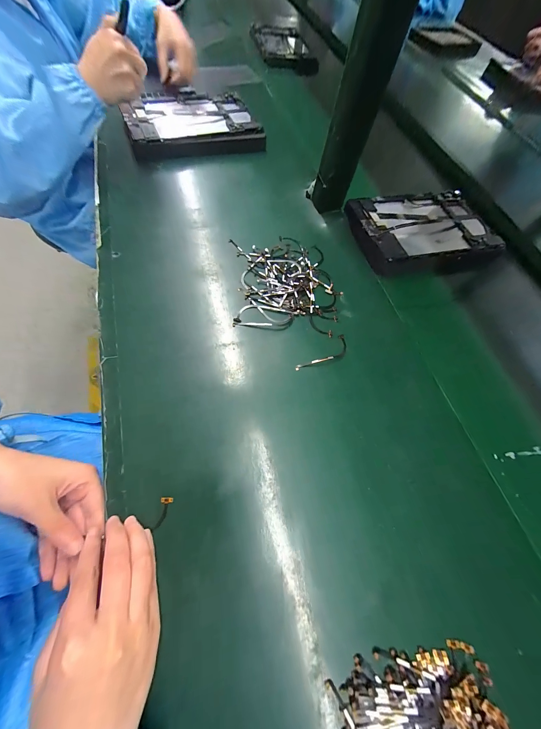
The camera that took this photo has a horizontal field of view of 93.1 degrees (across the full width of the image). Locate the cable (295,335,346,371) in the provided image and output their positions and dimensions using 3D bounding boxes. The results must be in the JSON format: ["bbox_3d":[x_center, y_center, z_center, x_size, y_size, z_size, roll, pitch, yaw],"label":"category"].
[{"bbox_3d":[0.070,-0.011,0.326,0.083,0.009,0.023,-32,72,-19],"label":"cable"}]

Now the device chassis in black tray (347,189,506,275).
[{"bbox_3d":[0.255,-0.227,0.435,0.238,0.034,0.164,-10,66,-11],"label":"device chassis in black tray"}]

